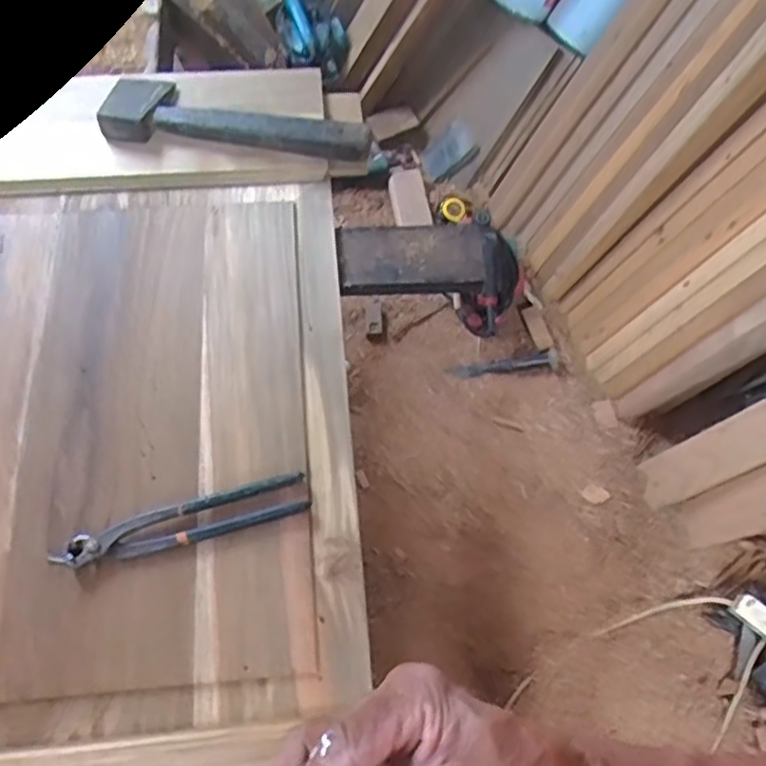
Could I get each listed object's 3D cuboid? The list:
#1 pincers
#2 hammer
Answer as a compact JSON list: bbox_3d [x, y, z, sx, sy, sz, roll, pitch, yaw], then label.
[{"bbox_3d":[-0.185,0.130,0.649,0.229,0.020,0.038,-14,64,-9],"label":"pincers"},{"bbox_3d":[-0.175,-0.320,0.850,0.327,0.059,0.104,11,63,3],"label":"hammer"}]

